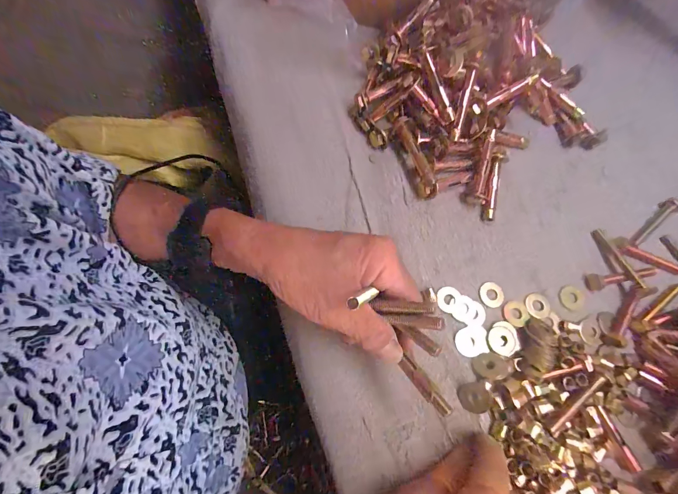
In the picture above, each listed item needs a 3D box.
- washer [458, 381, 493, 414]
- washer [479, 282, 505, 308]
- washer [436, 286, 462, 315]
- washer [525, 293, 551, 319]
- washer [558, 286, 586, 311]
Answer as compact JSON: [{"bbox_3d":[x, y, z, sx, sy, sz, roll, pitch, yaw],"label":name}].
[{"bbox_3d":[0.096,0.107,0.232,0.021,0.004,0.020,-14,73,16],"label":"washer"},{"bbox_3d":[0.123,0.038,0.263,0.020,0.004,0.020,1,71,-4],"label":"washer"},{"bbox_3d":[0.087,0.041,0.257,0.019,0.004,0.022,36,72,7],"label":"washer"},{"bbox_3d":[0.160,0.047,0.263,0.020,0.004,0.019,1,71,-4],"label":"washer"},{"bbox_3d":[0.191,0.042,0.267,0.022,0.004,0.019,-9,72,-8],"label":"washer"}]

